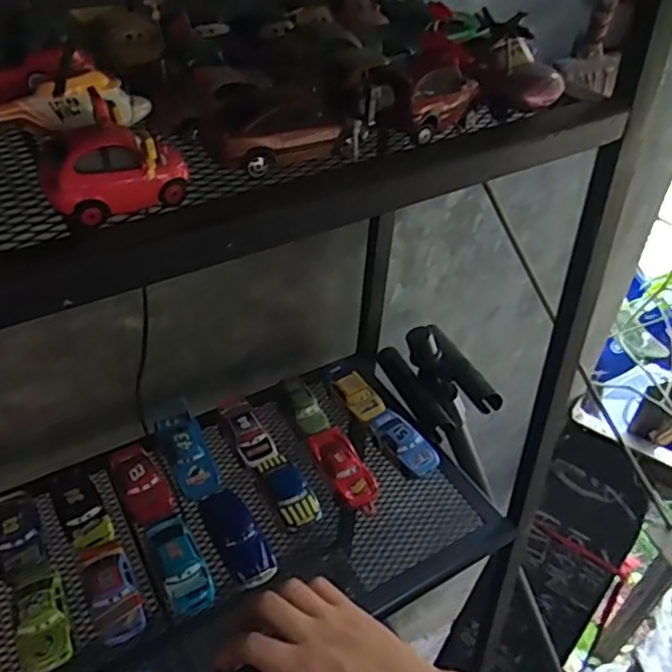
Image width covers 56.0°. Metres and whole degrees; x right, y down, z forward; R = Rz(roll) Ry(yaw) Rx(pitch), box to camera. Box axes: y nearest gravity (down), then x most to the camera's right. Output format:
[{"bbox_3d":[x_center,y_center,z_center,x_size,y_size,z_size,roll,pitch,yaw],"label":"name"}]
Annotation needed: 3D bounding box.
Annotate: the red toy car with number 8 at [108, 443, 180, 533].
[{"bbox_3d":[-0.164,0.121,0.532,0.035,0.018,0.082,-22,47,-26],"label":"red toy car with number 8"}]

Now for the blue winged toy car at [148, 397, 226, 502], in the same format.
[{"bbox_3d":[-0.134,0.096,0.560,0.035,0.024,0.103,-18,46,-23],"label":"blue winged toy car"}]

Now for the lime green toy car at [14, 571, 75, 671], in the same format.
[{"bbox_3d":[-0.207,0.198,0.444,0.033,0.020,0.069,-16,45,-21],"label":"lime green toy car"}]

